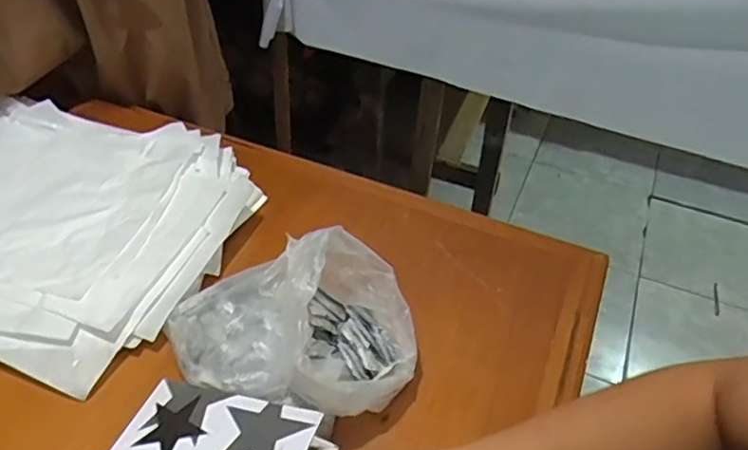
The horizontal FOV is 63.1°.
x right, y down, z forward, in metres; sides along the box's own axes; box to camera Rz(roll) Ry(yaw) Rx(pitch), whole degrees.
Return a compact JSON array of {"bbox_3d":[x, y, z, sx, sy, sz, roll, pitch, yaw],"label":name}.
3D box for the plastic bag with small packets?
[{"bbox_3d":[-0.073,0.097,0.563,0.220,0.124,0.146,0,43,-5],"label":"plastic bag with small packets"}]

